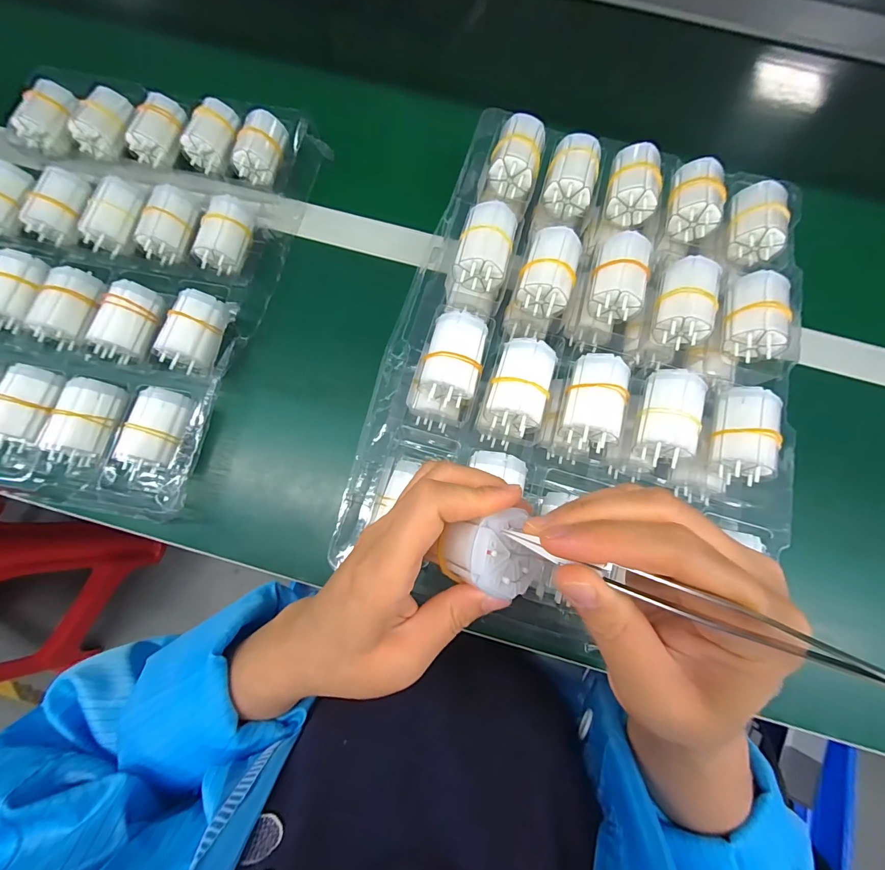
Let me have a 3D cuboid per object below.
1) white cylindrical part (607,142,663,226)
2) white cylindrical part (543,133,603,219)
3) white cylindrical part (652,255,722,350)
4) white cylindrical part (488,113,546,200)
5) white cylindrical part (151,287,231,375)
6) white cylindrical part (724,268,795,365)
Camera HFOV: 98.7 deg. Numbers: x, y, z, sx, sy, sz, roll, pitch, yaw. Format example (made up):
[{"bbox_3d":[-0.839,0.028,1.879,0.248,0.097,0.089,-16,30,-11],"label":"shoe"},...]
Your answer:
[{"bbox_3d":[0.158,-0.211,0.318,0.036,0.029,0.057,7,75,0],"label":"white cylindrical part"},{"bbox_3d":[0.108,-0.217,0.316,0.039,0.029,0.058,15,75,2],"label":"white cylindrical part"},{"bbox_3d":[0.181,-0.100,0.283,0.035,0.028,0.058,18,75,3],"label":"white cylindrical part"},{"bbox_3d":[0.064,-0.238,0.322,0.039,0.029,0.061,17,75,2],"label":"white cylindrical part"},{"bbox_3d":[-0.199,-0.083,0.308,0.038,0.030,0.061,12,75,1],"label":"white cylindrical part"},{"bbox_3d":[0.233,-0.090,0.280,0.034,0.029,0.060,10,75,1],"label":"white cylindrical part"}]

